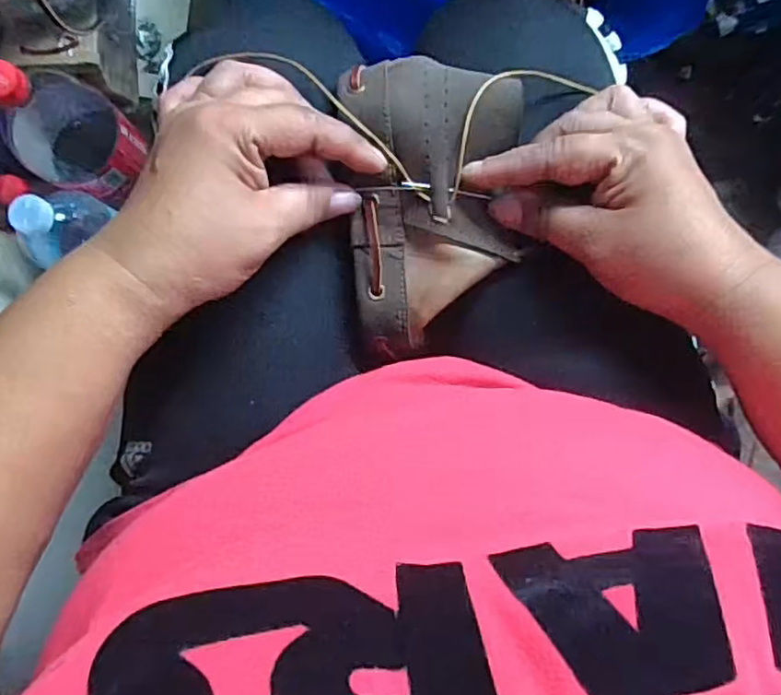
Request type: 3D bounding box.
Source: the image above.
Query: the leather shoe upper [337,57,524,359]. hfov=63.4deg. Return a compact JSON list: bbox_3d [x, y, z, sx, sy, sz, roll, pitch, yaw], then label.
[{"bbox_3d":[0.021,-0.071,0.314,0.083,0.032,0.141,-3,89,0],"label":"leather shoe upper"}]

